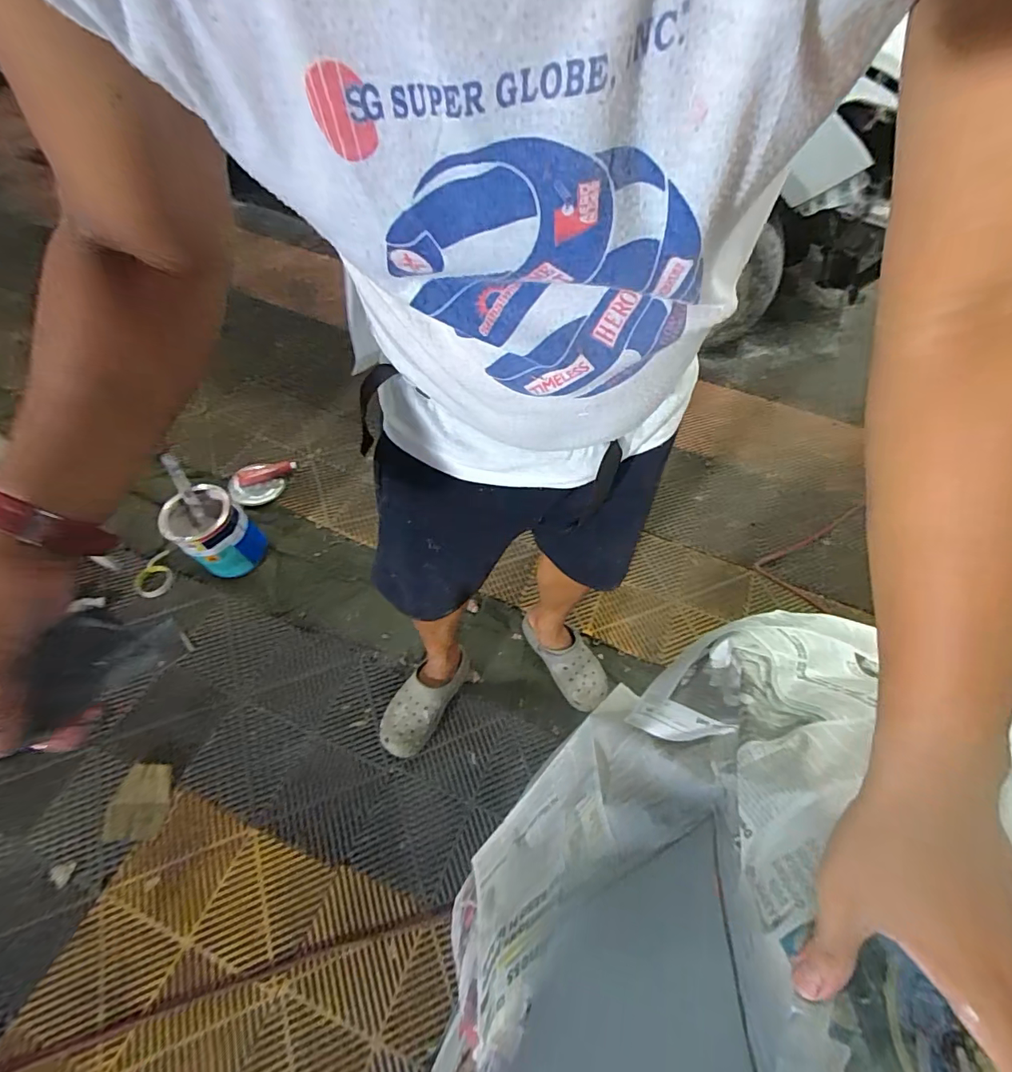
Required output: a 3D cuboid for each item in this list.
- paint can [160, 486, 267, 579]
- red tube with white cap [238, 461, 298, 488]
[{"bbox_3d":[-0.750,-0.001,1.269,0.171,0.199,0.166,27,60,12],"label":"paint can"},{"bbox_3d":[-0.740,-0.198,1.518,0.167,0.026,0.049,-25,62,-20],"label":"red tube with white cap"}]

